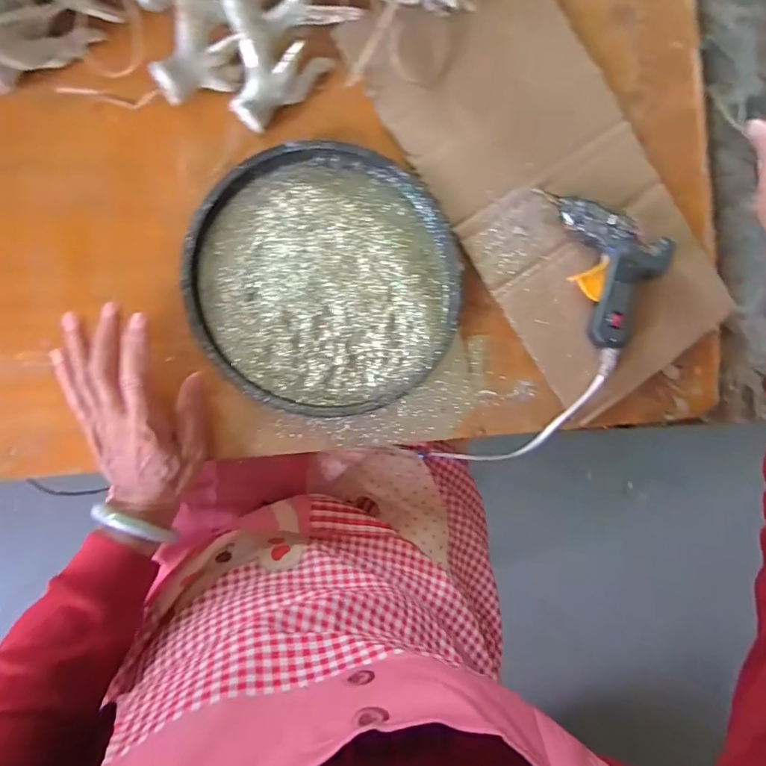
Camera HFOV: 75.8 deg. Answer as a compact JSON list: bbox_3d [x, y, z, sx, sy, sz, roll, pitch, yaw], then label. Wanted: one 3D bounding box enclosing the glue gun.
[{"bbox_3d":[0.211,-0.115,0.451,0.091,0.035,0.153,-22,93,-9],"label":"glue gun"}]

